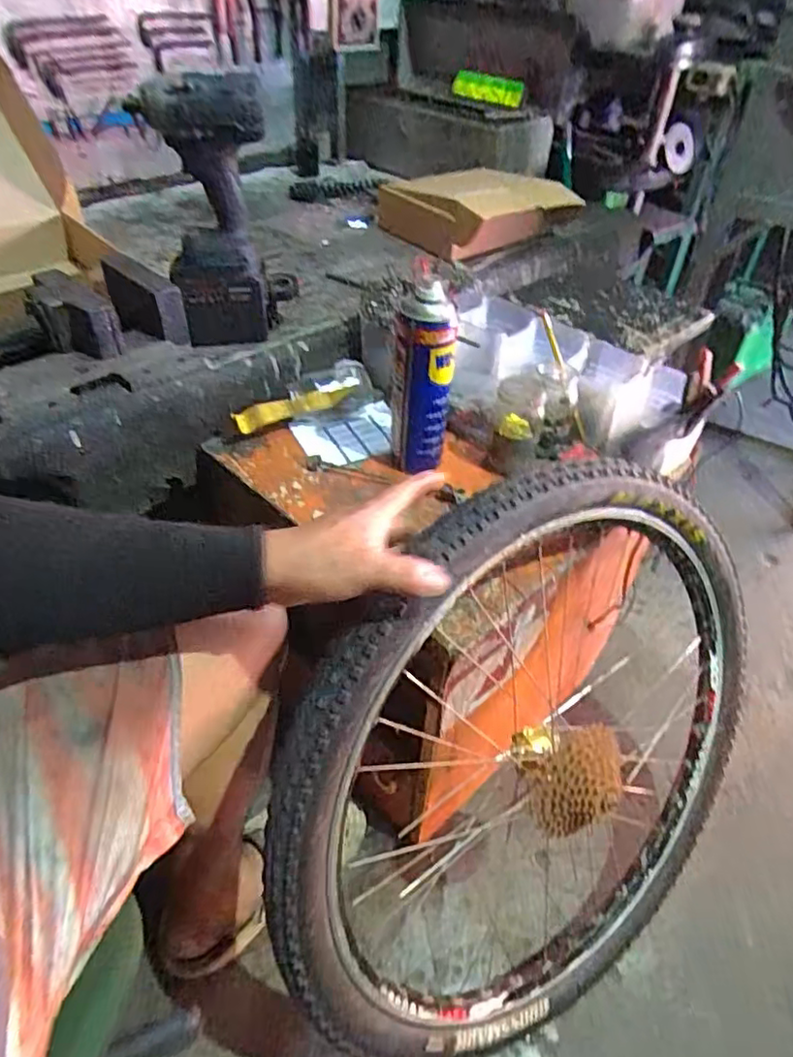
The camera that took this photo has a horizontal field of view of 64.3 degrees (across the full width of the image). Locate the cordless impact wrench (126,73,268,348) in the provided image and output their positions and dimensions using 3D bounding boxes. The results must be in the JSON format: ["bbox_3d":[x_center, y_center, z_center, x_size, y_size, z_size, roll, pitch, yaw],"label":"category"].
[{"bbox_3d":[-0.223,-0.375,0.769,0.130,0.284,0.072,-18,47,-21],"label":"cordless impact wrench"}]

